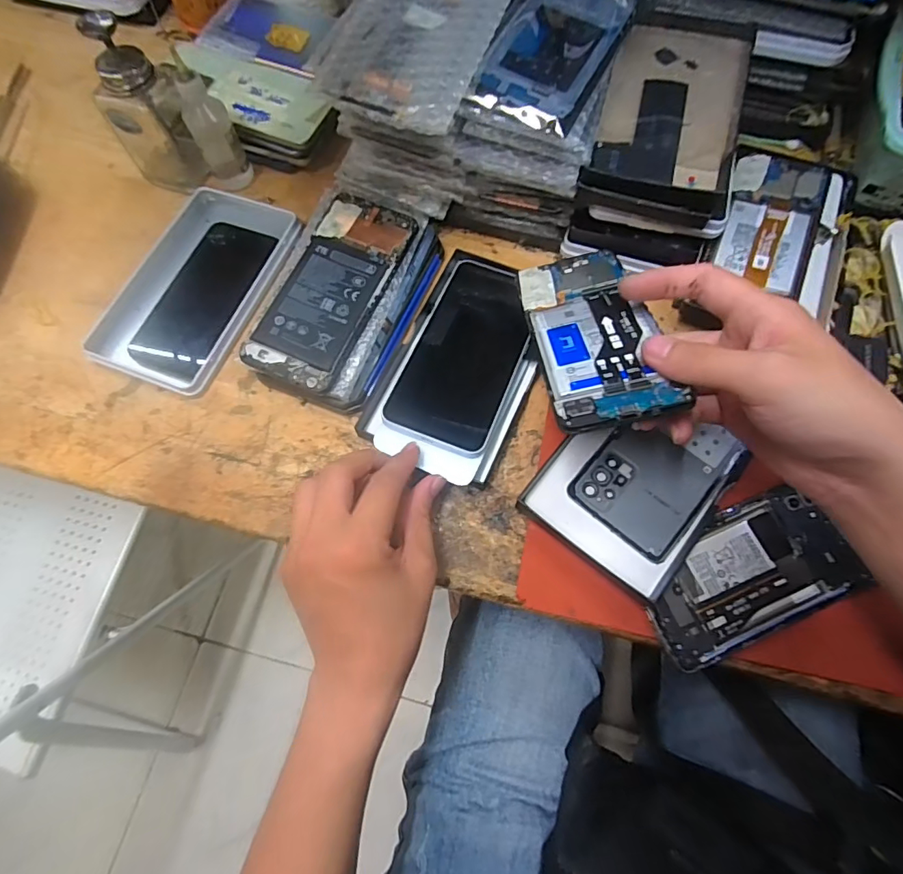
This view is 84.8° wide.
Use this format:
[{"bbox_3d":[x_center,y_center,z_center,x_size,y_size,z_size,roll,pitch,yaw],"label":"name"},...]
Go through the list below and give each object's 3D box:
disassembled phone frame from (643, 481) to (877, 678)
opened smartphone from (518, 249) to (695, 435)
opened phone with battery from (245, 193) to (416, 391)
[{"bbox_3d":[0.189,0.086,0.314,0.138,0.007,0.073,-23,71,-7],"label":"disassembled phone frame"},{"bbox_3d":[0.088,-0.069,0.313,0.070,0.006,0.156,-13,49,8],"label":"opened smartphone"},{"bbox_3d":[-0.091,-0.115,0.380,0.074,0.007,0.163,24,76,5],"label":"opened phone with battery"}]

